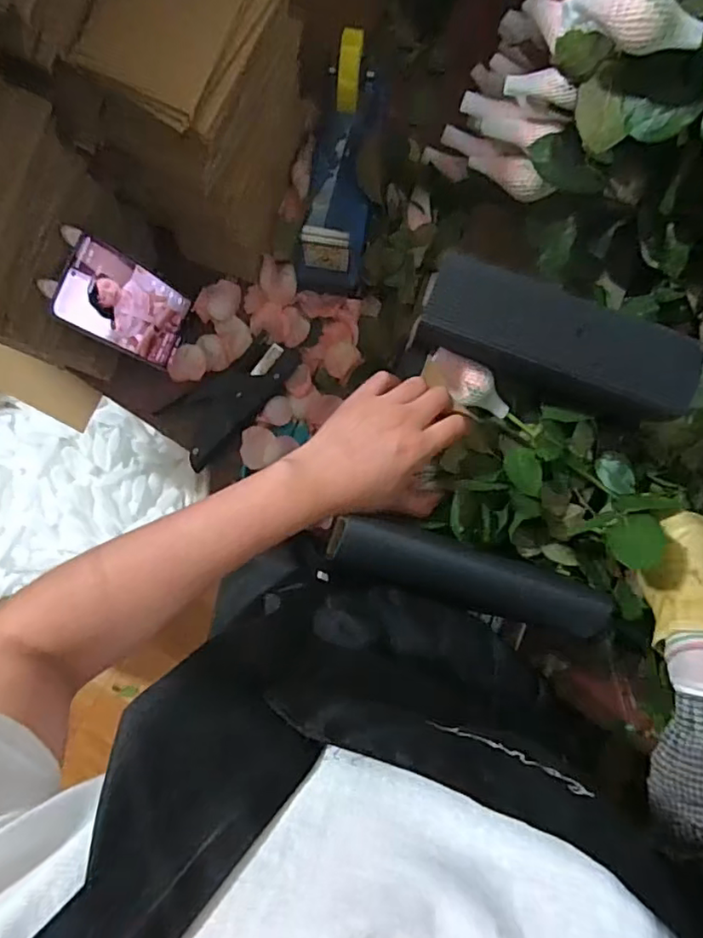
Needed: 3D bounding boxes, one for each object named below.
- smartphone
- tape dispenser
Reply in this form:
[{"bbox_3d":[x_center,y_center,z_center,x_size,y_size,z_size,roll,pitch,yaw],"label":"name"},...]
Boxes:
[{"bbox_3d":[-0.198,-0.143,0.524,0.004,0.144,0.074,26,92,21],"label":"smartphone"},{"bbox_3d":[-0.010,-0.270,0.540,0.068,0.120,0.184,7,91,-2],"label":"tape dispenser"}]

